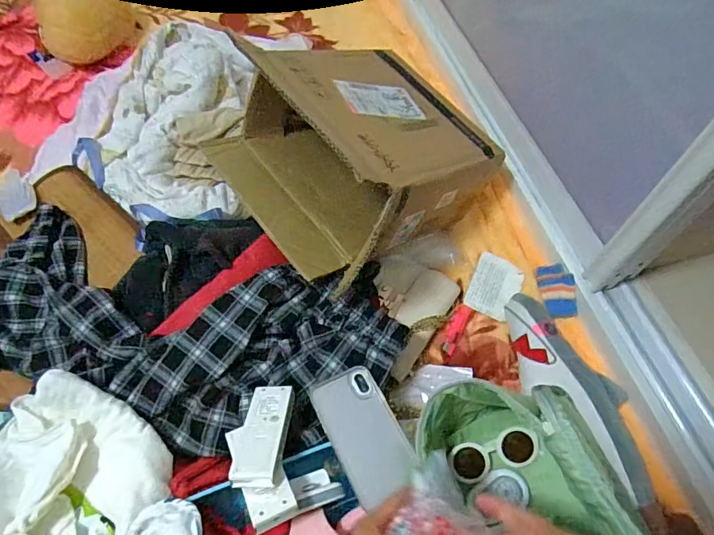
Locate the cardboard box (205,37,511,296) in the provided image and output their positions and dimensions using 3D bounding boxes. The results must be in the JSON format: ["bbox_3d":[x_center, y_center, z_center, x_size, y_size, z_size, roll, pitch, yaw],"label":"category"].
[{"bbox_3d":[0.003,-0.172,0.717,0.353,0.178,0.298,-23,66,-41],"label":"cardboard box"}]

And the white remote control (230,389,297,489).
[{"bbox_3d":[-0.100,0.177,0.514,0.048,0.019,0.122,5,36,0],"label":"white remote control"}]

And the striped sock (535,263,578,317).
[{"bbox_3d":[0.310,0.036,0.732,0.011,0.055,0.083,6,71,-45],"label":"striped sock"}]

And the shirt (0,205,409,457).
[{"bbox_3d":[-0.236,0.073,0.618,0.572,0.066,0.225,16,58,8],"label":"shirt"}]

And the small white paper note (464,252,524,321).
[{"bbox_3d":[0.219,0.029,0.749,0.073,0.005,0.108,21,61,12],"label":"small white paper note"}]

